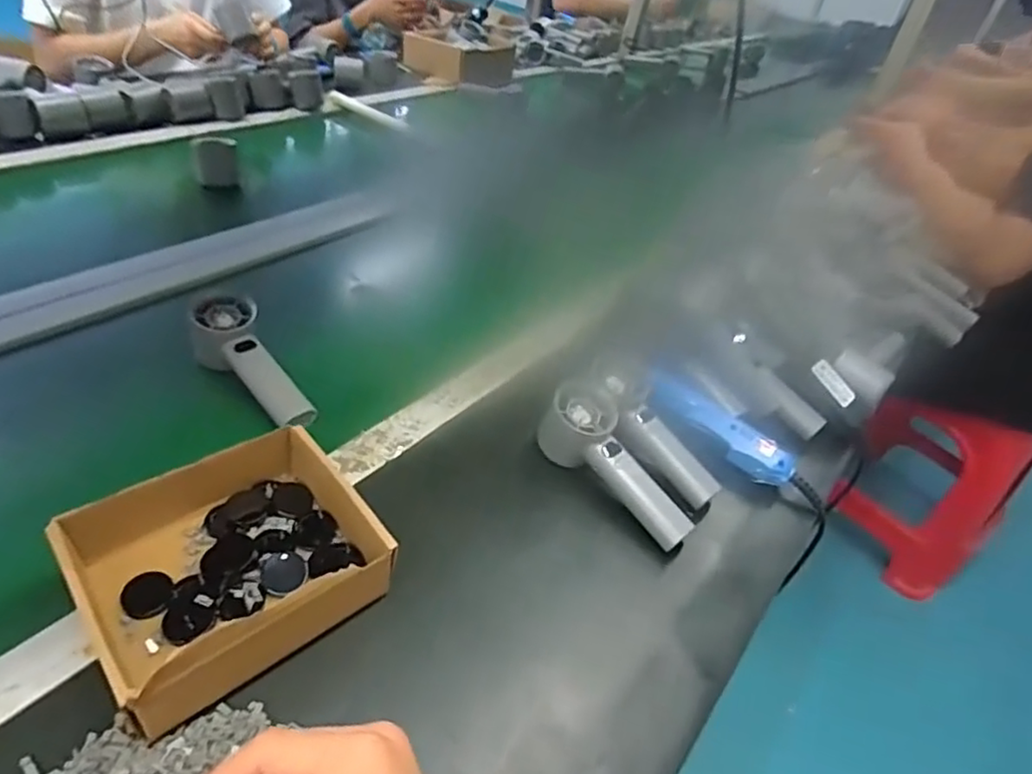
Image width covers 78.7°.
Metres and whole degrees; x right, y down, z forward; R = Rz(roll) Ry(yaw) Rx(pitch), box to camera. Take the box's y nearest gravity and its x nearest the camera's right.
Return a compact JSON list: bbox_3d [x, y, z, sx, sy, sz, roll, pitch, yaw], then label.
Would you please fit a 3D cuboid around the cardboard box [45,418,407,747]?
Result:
[{"bbox_3d":[-0.183,0.112,0.411,0.166,0.073,0.146,-26,51,-36],"label":"cardboard box"}]

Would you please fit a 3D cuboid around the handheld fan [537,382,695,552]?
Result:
[{"bbox_3d":[0.085,0.069,0.536,0.054,0.054,0.158,-27,66,-34],"label":"handheld fan"}]

